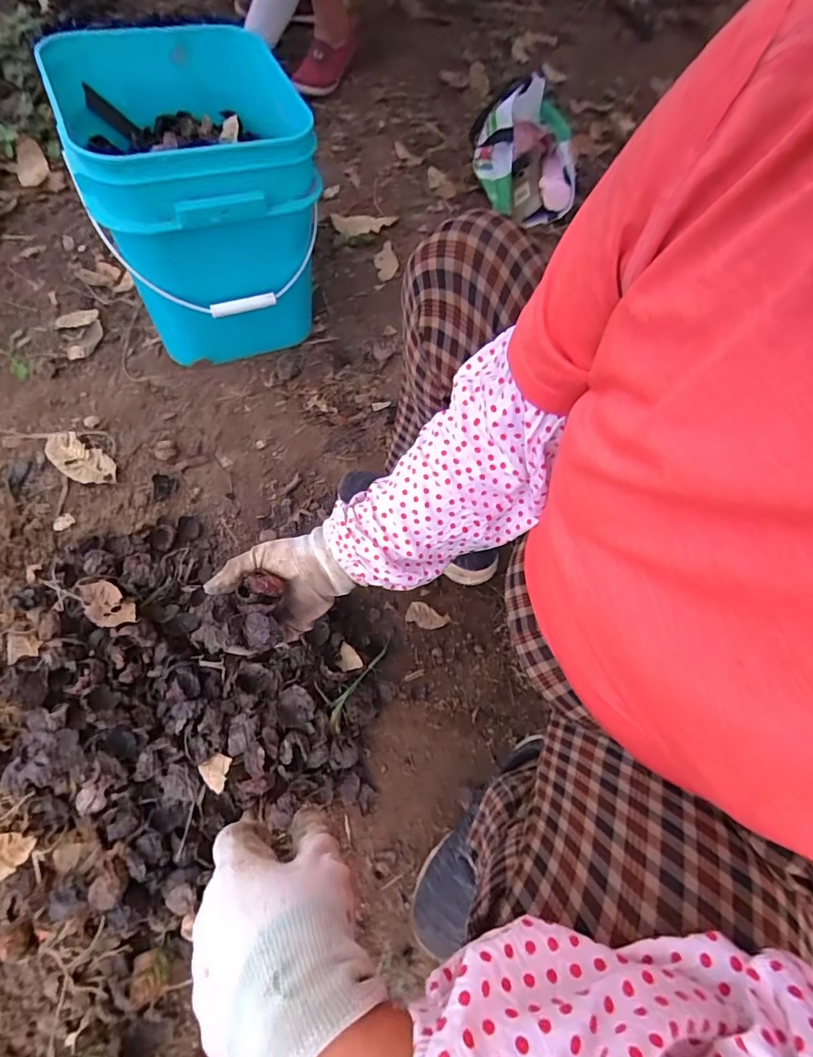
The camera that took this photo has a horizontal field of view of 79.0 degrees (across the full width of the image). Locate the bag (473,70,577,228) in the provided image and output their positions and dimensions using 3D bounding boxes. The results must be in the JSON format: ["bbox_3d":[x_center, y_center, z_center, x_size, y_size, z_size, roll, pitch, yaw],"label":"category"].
[{"bbox_3d":[0.291,-0.872,1.150,0.202,0.175,0.291,-7,66,-7],"label":"bag"}]

